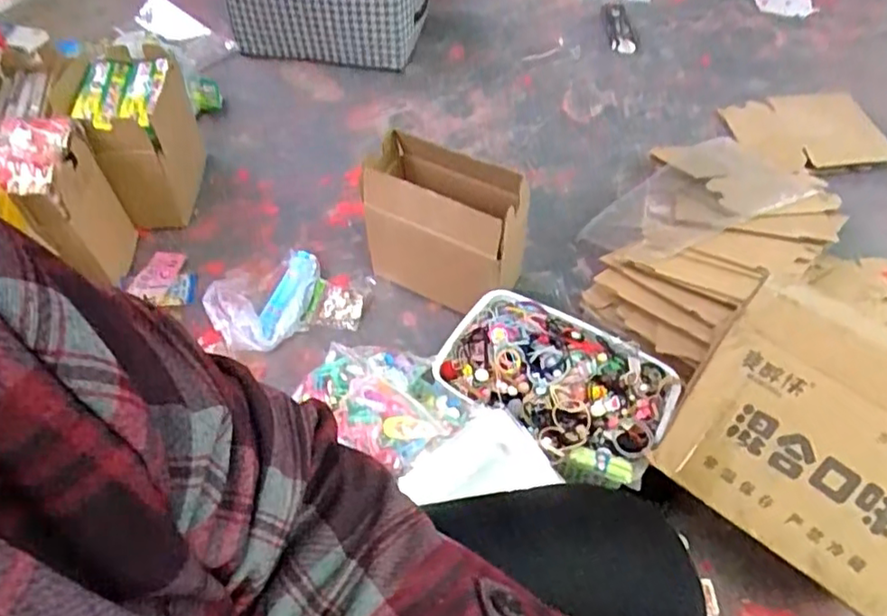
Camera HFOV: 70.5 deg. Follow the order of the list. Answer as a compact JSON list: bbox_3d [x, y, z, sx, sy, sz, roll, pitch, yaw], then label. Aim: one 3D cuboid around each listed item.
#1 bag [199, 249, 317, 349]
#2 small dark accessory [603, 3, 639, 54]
[{"bbox_3d":[-0.281,-0.025,0.979,0.143,0.054,0.198,11,52,9],"label":"bag"},{"bbox_3d":[0.420,-0.664,1.485,0.068,0.028,0.230,4,51,2],"label":"small dark accessory"}]

